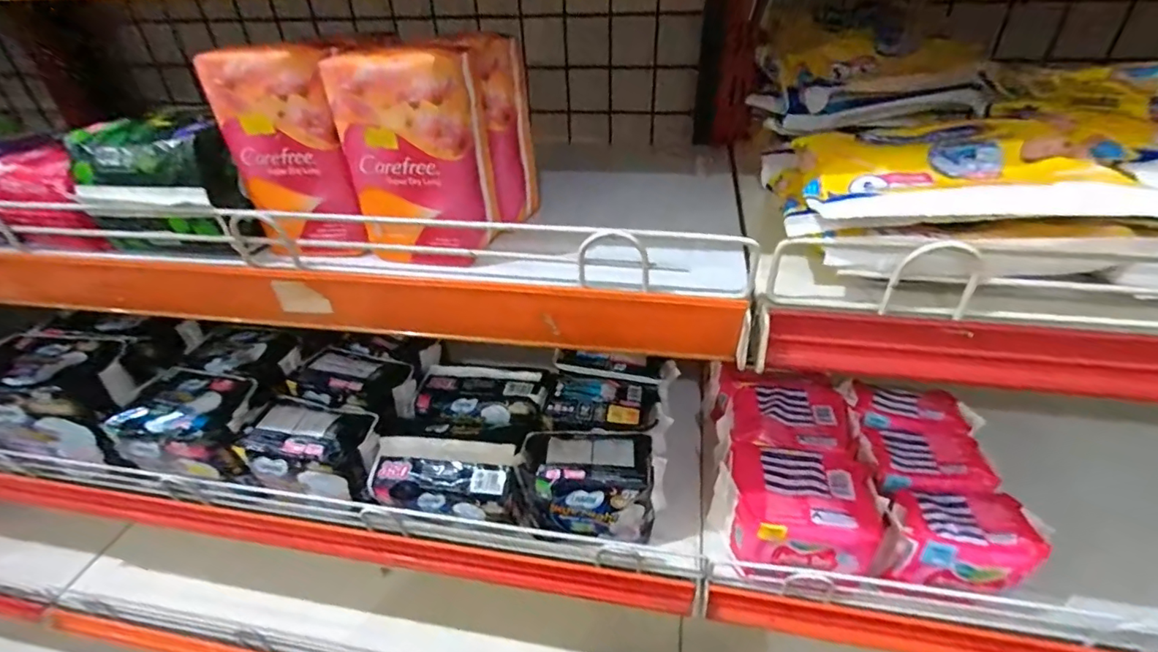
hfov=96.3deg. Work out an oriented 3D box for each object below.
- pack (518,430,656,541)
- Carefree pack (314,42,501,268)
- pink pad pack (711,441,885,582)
[{"bbox_3d":[0.008,0.148,0.494,0.122,0.075,0.073,2,36,7],"label":"pack"},{"bbox_3d":[-0.102,-0.107,0.329,0.072,0.126,0.054,11,38,18],"label":"Carefree pack"},{"bbox_3d":[0.188,0.165,0.461,0.122,0.077,0.089,2,36,6],"label":"pink pad pack"}]

